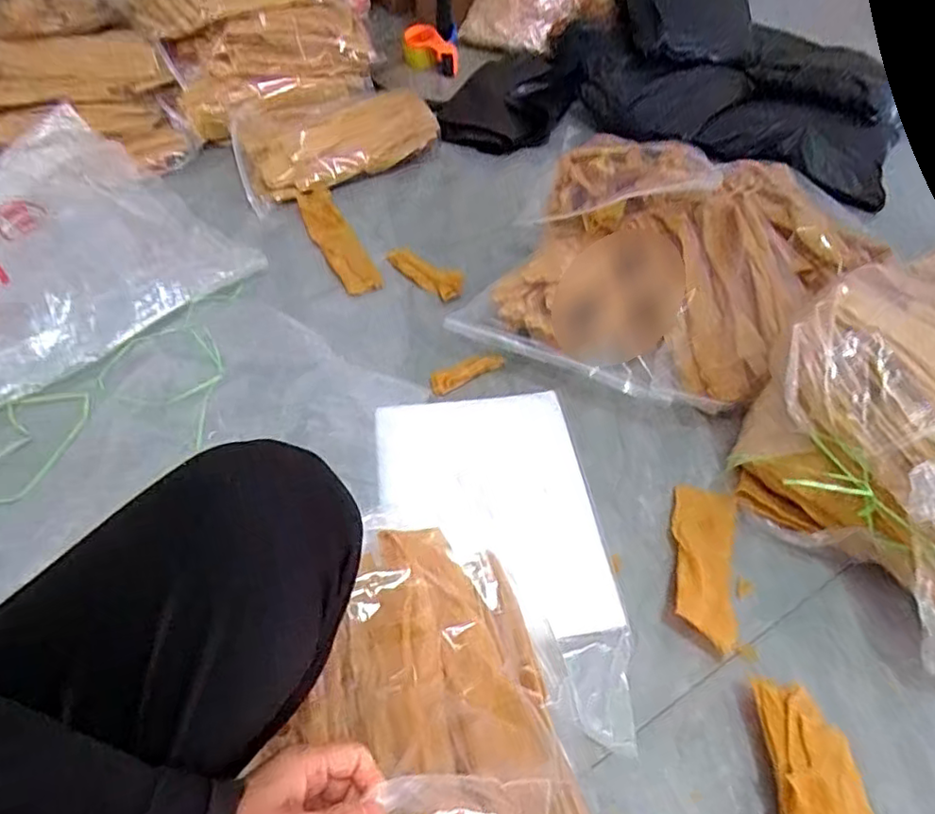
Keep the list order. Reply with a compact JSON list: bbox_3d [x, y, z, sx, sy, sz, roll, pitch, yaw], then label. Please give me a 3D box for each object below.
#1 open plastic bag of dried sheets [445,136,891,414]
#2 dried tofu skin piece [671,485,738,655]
[{"bbox_3d":[0.329,-0.224,0.954,0.505,0.159,0.540,26,55,18],"label":"open plastic bag of dried sheets"},{"bbox_3d":[0.287,0.182,0.736,0.081,0.033,0.209,12,52,7],"label":"dried tofu skin piece"}]

